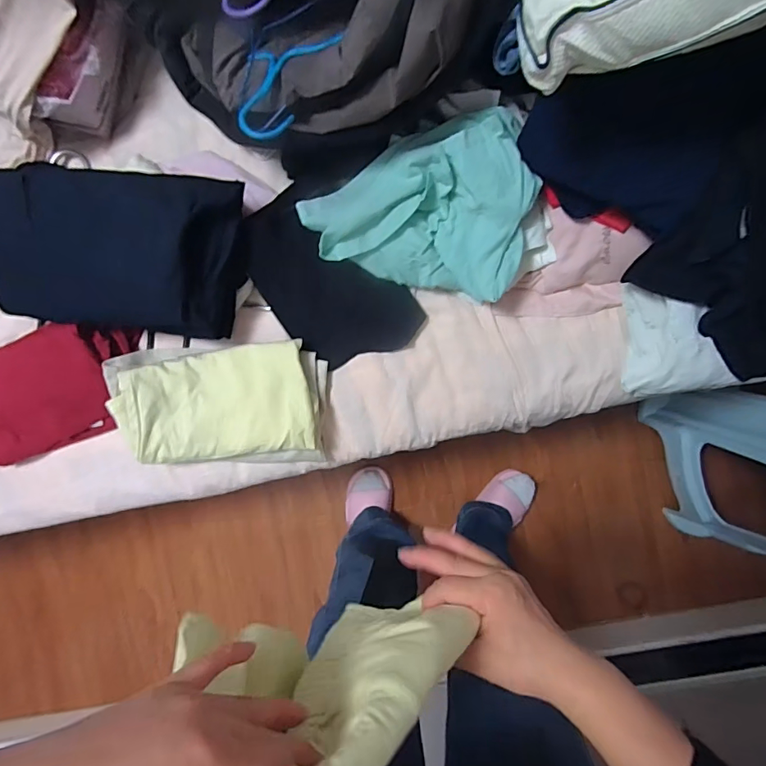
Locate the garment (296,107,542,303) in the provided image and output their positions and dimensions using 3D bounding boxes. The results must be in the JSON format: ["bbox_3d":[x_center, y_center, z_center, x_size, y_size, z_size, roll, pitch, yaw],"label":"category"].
[{"bbox_3d":[0.048,-0.225,0.563,0.270,0.074,0.198,14,95,3],"label":"garment"}]

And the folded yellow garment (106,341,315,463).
[{"bbox_3d":[-0.230,0.031,0.620,0.260,0.025,0.142,-7,94,4],"label":"folded yellow garment"}]

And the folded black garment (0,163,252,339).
[{"bbox_3d":[-0.351,-0.165,0.585,0.325,0.082,0.191,7,95,3],"label":"folded black garment"}]

